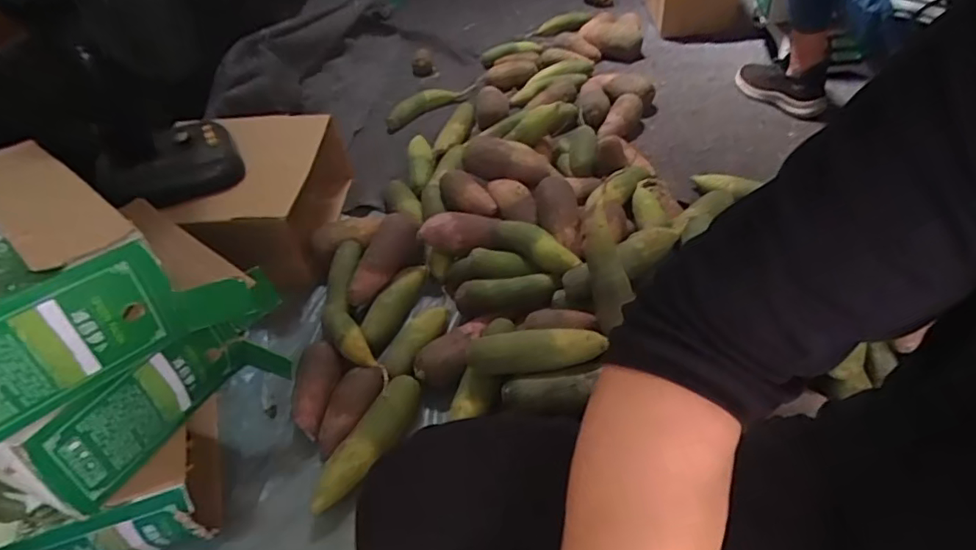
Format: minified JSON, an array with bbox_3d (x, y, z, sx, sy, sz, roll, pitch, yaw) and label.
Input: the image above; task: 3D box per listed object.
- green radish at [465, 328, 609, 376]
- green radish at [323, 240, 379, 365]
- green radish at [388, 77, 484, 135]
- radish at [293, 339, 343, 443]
[{"bbox_3d":[0.071,0.104,0.798,0.198,0.052,0.051,-8,44,0],"label":"green radish"},{"bbox_3d":[-0.240,0.041,0.964,0.074,0.043,0.278,-14,44,-6],"label":"green radish"},{"bbox_3d":[-0.134,-0.467,1.508,0.309,0.060,0.039,-30,48,-22],"label":"green radish"},{"bbox_3d":[-0.261,0.170,0.869,0.055,0.058,0.147,3,65,11],"label":"radish"}]

